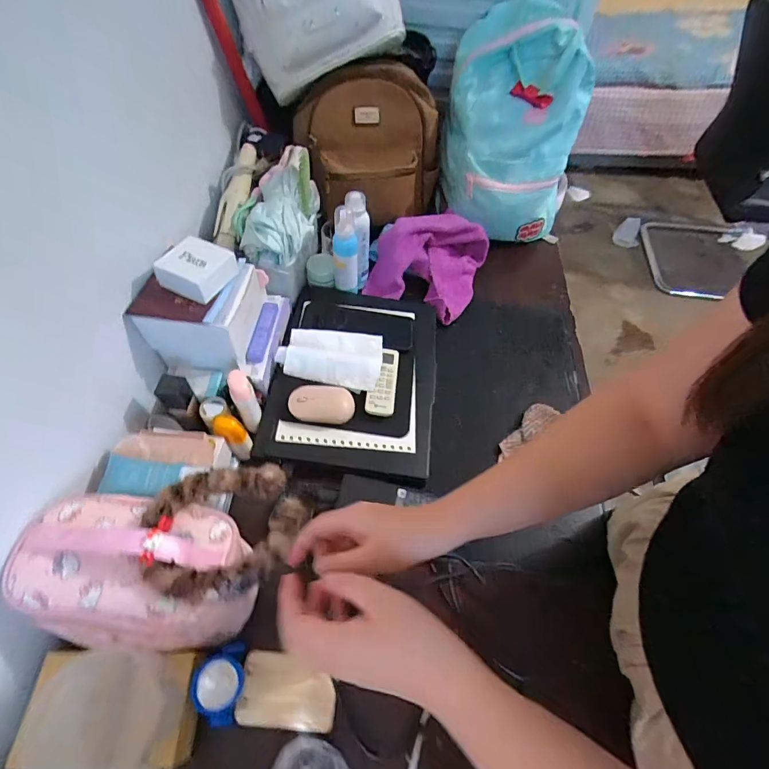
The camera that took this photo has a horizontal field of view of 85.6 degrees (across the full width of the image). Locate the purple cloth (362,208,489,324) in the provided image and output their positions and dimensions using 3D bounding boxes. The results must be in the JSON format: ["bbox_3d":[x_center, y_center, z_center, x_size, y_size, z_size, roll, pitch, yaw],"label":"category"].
[{"bbox_3d":[0.095,-0.266,0.851,0.207,0.072,0.232,18,58,11],"label":"purple cloth"}]

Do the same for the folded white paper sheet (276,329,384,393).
[{"bbox_3d":[-0.092,-0.047,0.697,0.171,0.032,0.109,6,56,3],"label":"folded white paper sheet"}]

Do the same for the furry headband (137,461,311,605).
[{"bbox_3d":[-0.173,0.155,0.459,0.152,0.042,0.152,13,37,-10],"label":"furry headband"}]

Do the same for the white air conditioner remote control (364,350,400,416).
[{"bbox_3d":[-0.003,-0.003,0.684,0.044,0.020,0.125,5,56,3],"label":"white air conditioner remote control"}]

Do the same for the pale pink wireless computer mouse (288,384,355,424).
[{"bbox_3d":[-0.097,0.029,0.652,0.097,0.033,0.058,2,56,1],"label":"pale pink wireless computer mouse"}]

